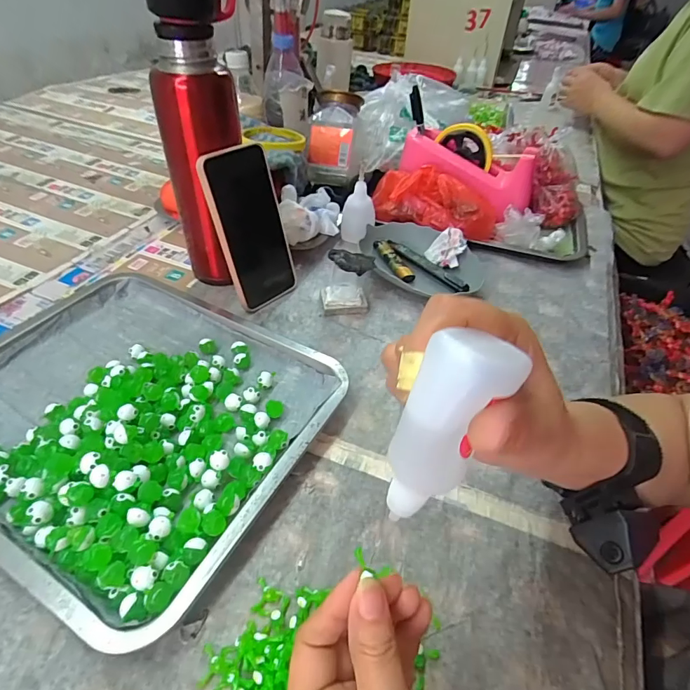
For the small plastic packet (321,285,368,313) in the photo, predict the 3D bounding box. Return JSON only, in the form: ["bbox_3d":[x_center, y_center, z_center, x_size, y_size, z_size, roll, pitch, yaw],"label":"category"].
[{"bbox_3d":[-0.001,-0.054,0.497,0.050,0.013,0.041,-3,44,-8],"label":"small plastic packet"}]

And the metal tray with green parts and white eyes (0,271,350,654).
[{"bbox_3d":[-0.187,0.047,0.366,0.308,0.032,0.261,23,47,19],"label":"metal tray with green parts and white eyes"}]

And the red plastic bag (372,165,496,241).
[{"bbox_3d":[0.124,-0.196,0.592,0.164,0.070,0.063,17,45,13],"label":"red plastic bag"}]

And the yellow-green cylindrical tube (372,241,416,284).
[{"bbox_3d":[0.062,-0.109,0.554,0.017,0.012,0.081,-15,47,-19],"label":"yellow-green cylindrical tube"}]

